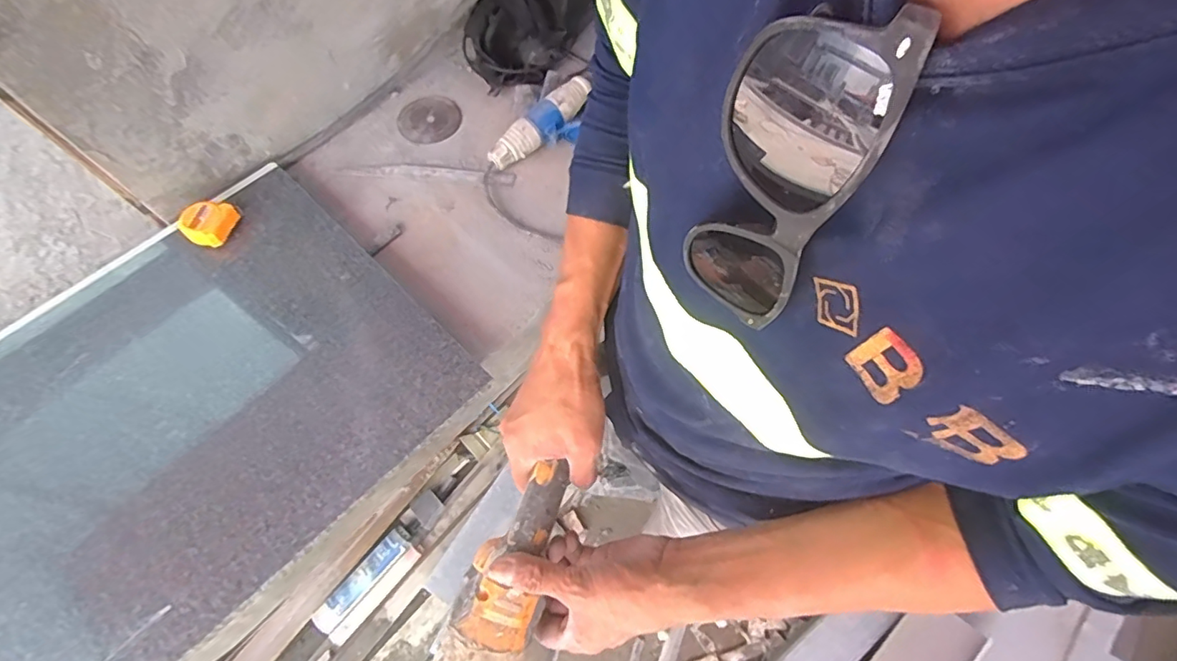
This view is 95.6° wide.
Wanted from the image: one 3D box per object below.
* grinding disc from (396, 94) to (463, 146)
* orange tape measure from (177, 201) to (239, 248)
[{"bbox_3d":[-0.258,-0.344,0.867,0.101,0.011,0.100,0,64,1],"label":"grinding disc"},{"bbox_3d":[-0.512,-0.147,0.721,0.055,0.029,0.063,22,67,11],"label":"orange tape measure"}]

